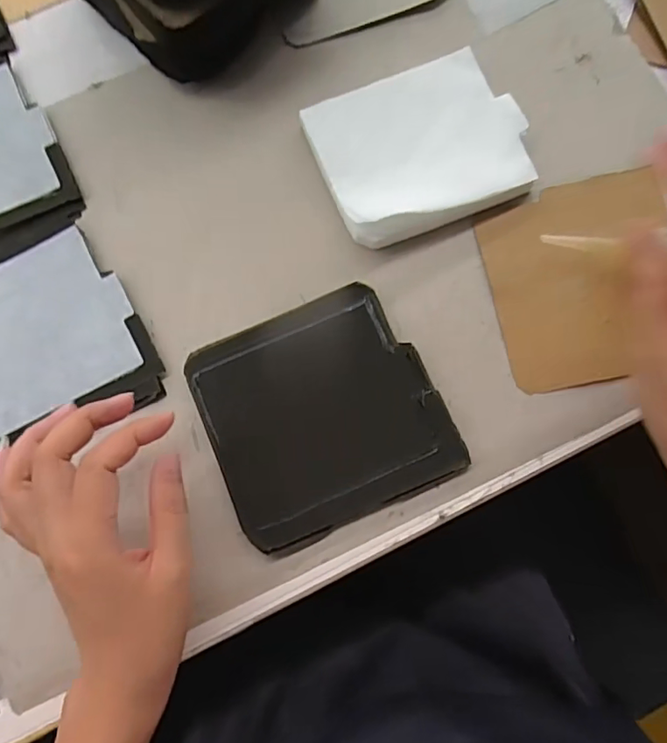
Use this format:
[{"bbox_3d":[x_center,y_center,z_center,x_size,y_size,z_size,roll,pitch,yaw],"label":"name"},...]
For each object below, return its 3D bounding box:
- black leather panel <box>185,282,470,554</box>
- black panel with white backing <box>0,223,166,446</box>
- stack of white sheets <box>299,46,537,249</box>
[{"bbox_3d":[-0.008,0.024,0.333,0.136,0.012,0.130,-23,80,-4],"label":"black leather panel"},{"bbox_3d":[-0.200,-0.019,0.345,0.144,0.007,0.137,-26,81,-4],"label":"black panel with white backing"},{"bbox_3d":[0.057,-0.148,0.360,0.130,0.018,0.107,-21,80,-3],"label":"stack of white sheets"}]

